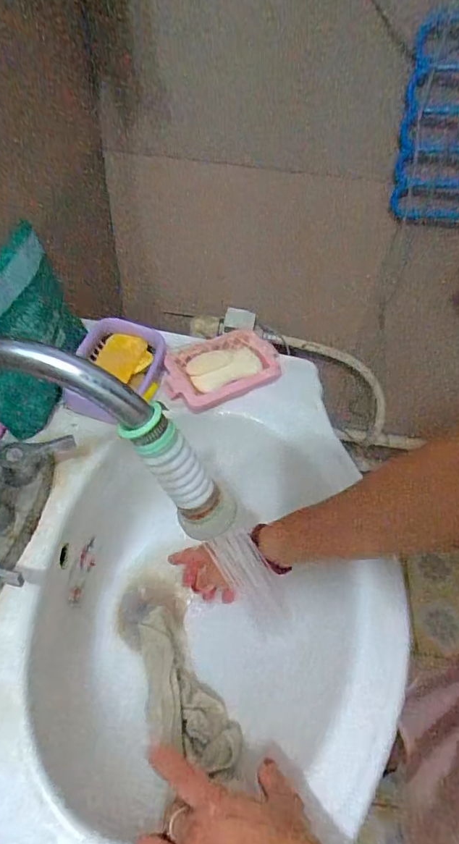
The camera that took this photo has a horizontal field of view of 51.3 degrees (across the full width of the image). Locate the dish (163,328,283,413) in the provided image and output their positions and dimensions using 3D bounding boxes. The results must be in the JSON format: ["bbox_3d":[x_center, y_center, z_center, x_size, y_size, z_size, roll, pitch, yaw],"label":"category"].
[{"bbox_3d":[-0.008,-0.064,0.580,0.141,0.026,0.082,-23,69,-23],"label":"dish"}]

